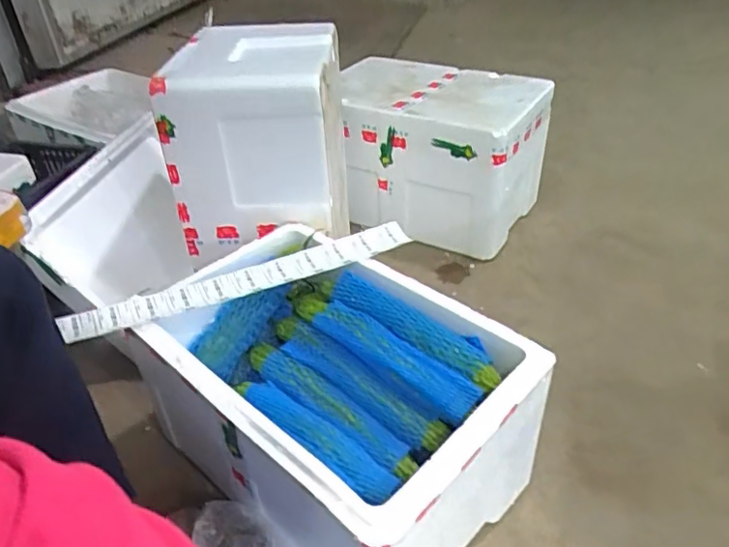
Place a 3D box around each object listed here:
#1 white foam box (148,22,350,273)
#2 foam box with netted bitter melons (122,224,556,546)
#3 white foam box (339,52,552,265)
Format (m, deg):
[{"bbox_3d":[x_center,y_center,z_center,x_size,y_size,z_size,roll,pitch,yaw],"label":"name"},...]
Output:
[{"bbox_3d":[-0.164,-0.228,0.979,0.236,0.276,0.289,0,37,4],"label":"white foam box"},{"bbox_3d":[-0.039,0.156,0.742,0.436,0.227,0.308,26,46,34],"label":"foam box with netted bitter melons"},{"bbox_3d":[0.156,-0.255,1.278,0.404,0.288,0.328,14,40,22],"label":"white foam box"}]

